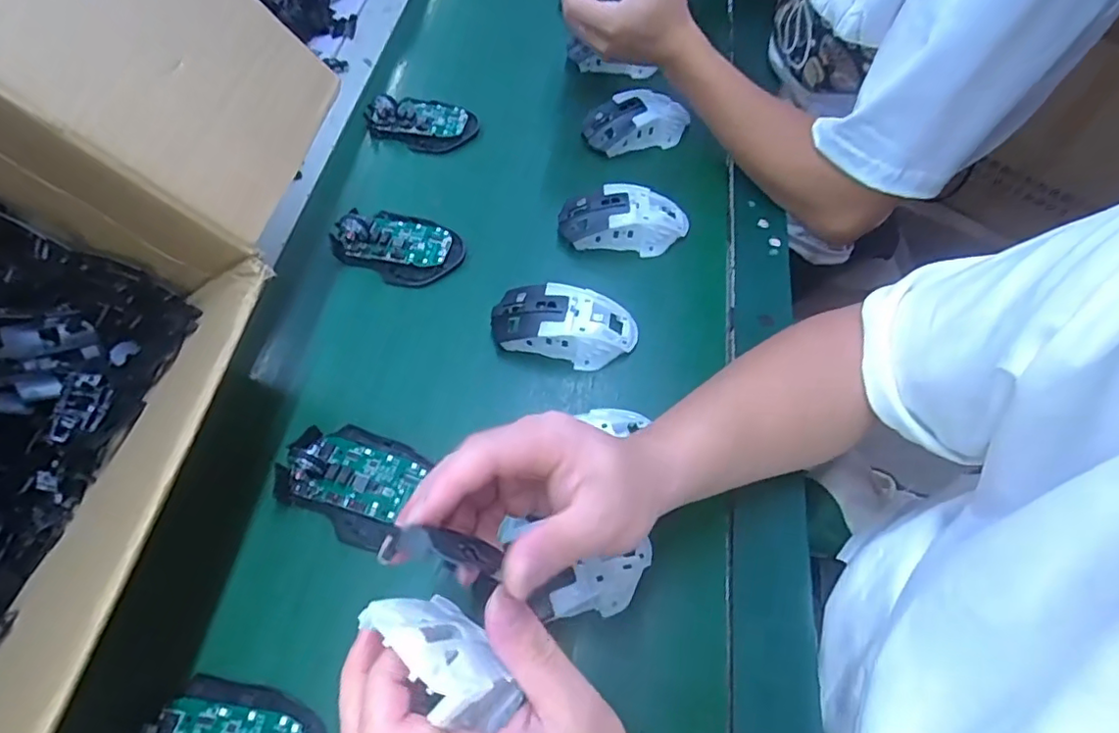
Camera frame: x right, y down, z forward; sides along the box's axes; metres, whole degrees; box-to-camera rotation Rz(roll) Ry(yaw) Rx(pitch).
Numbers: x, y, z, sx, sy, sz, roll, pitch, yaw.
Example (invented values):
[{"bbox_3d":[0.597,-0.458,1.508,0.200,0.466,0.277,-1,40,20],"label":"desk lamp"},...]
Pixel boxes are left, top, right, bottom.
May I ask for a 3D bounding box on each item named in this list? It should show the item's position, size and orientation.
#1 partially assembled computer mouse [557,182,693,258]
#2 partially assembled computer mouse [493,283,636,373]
[{"bbox_3d":[0.059,-0.135,0.542,0.119,0.038,0.058,1,60,-3],"label":"partially assembled computer mouse"},{"bbox_3d":[0.005,-0.033,0.484,0.115,0.039,0.060,7,60,1],"label":"partially assembled computer mouse"}]

